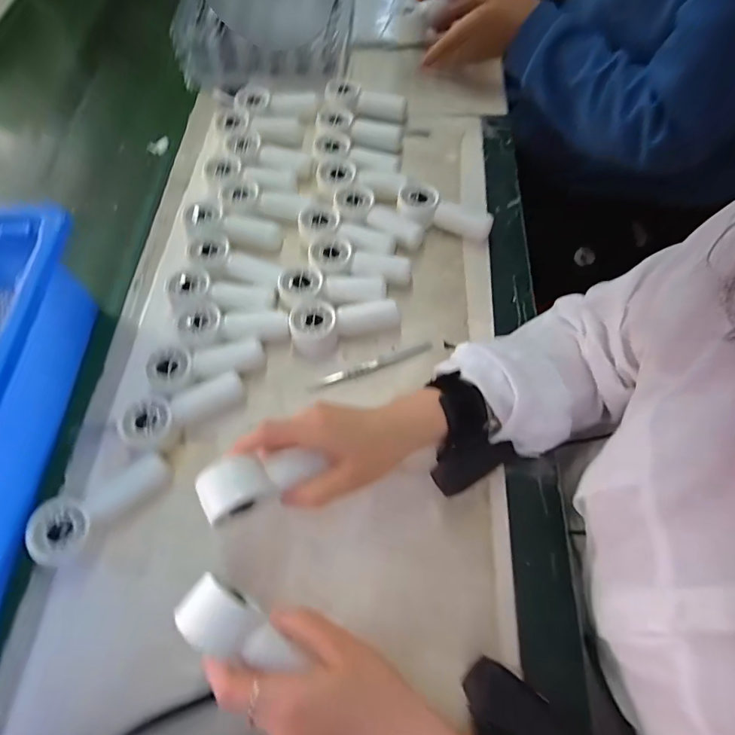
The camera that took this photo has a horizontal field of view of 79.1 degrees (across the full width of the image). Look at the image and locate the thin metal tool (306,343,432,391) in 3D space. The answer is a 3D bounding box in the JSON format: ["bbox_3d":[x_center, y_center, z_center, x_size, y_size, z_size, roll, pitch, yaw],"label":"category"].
[{"bbox_3d":[0.003,-0.002,0.445,0.129,0.008,0.012,-20,64,-7],"label":"thin metal tool"}]

